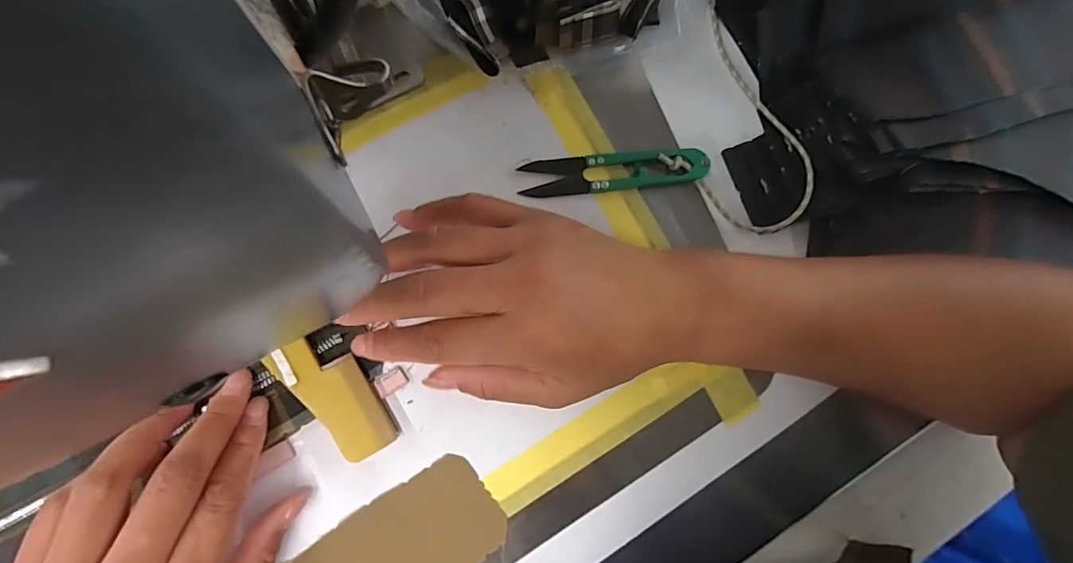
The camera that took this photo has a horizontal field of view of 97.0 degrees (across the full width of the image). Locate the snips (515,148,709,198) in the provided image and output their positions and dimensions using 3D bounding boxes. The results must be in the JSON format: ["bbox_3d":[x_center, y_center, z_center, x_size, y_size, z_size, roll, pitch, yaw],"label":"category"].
[{"bbox_3d":[0.044,-0.062,0.265,0.102,0.011,0.021,-7,84,-8],"label":"snips"}]

